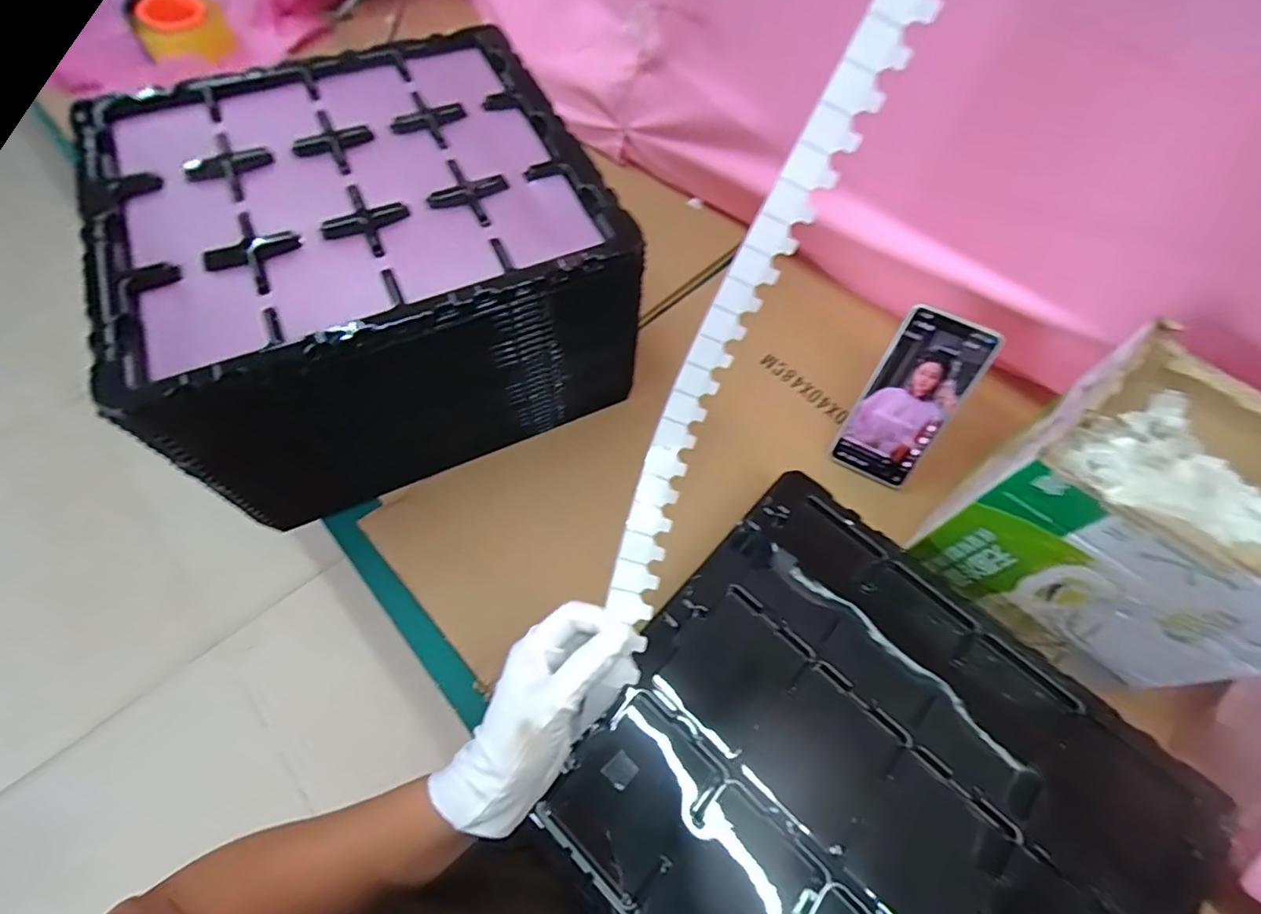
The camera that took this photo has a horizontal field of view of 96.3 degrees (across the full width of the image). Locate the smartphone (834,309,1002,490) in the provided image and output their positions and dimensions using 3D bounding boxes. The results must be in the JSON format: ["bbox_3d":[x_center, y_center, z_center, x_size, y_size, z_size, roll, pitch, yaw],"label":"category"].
[{"bbox_3d":[0.257,-0.050,0.521,0.078,0.163,0.008,26,32,10],"label":"smartphone"}]

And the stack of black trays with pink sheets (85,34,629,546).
[{"bbox_3d":[-0.224,-0.174,0.526,0.369,0.197,0.329,-24,66,-14],"label":"stack of black trays with pink sheets"}]

